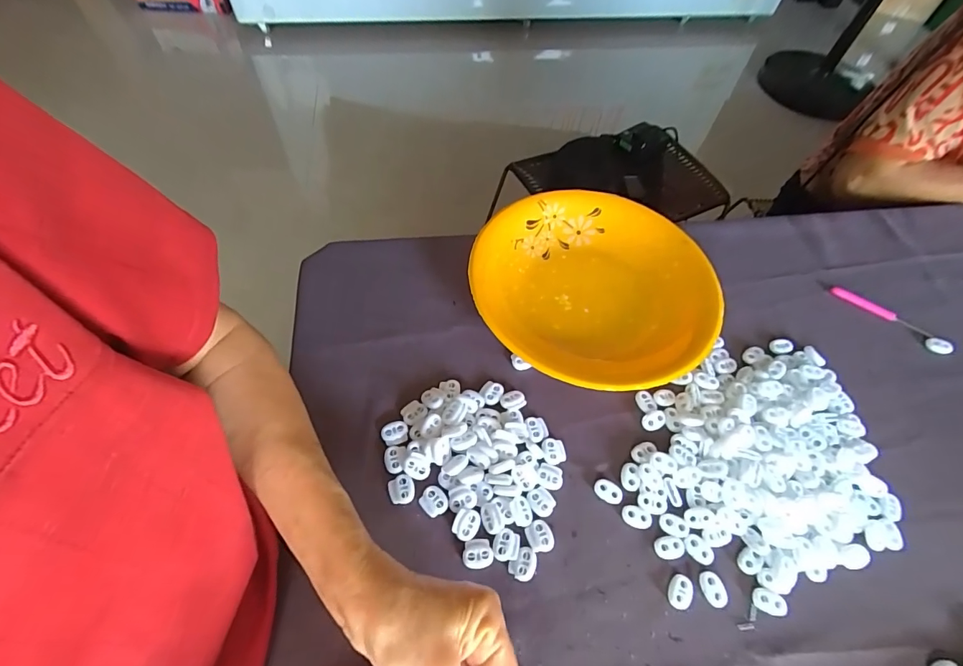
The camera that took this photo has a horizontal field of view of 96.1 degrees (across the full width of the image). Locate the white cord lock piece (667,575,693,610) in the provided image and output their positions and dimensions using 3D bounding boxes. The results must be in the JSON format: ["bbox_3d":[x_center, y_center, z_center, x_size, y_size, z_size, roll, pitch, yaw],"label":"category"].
[{"bbox_3d":[0.146,0.189,0.316,0.016,0.004,0.022,24,59,10],"label":"white cord lock piece"}]

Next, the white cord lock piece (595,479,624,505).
[{"bbox_3d":[0.103,0.129,0.351,0.022,0.005,0.015,33,61,15],"label":"white cord lock piece"}]

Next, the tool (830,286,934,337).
[{"bbox_3d":[0.427,-0.024,0.464,0.098,0.008,0.011,32,60,15],"label":"tool"}]

